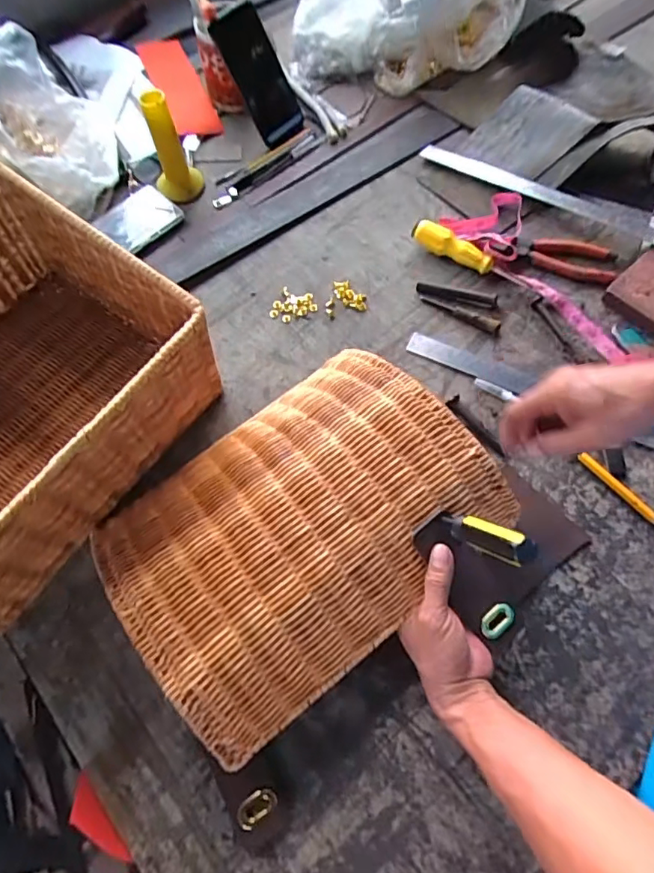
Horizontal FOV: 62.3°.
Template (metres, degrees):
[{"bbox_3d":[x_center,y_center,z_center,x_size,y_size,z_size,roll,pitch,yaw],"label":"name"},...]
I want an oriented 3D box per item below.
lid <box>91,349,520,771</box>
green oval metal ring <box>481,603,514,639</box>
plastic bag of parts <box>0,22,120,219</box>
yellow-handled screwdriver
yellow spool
[{"bbox_3d":[-0.028,0.068,0.490,0.321,0.077,0.255,-36,70,-13],"label":"lid"},{"bbox_3d":[0.143,0.155,0.455,0.019,0.007,0.032,40,74,17],"label":"green oval metal ring"},{"bbox_3d":[-0.362,-0.376,0.678,0.116,0.121,0.196,-43,72,-15],"label":"plastic bag of parts"},{"bbox_3d":[0.173,-0.213,0.631,0.158,0.026,0.023,32,72,14],"label":"yellow-handled screwdriver"},{"bbox_3d":[-0.192,-0.350,0.657,0.059,0.121,0.054,-19,68,-6],"label":"yellow spool"}]

